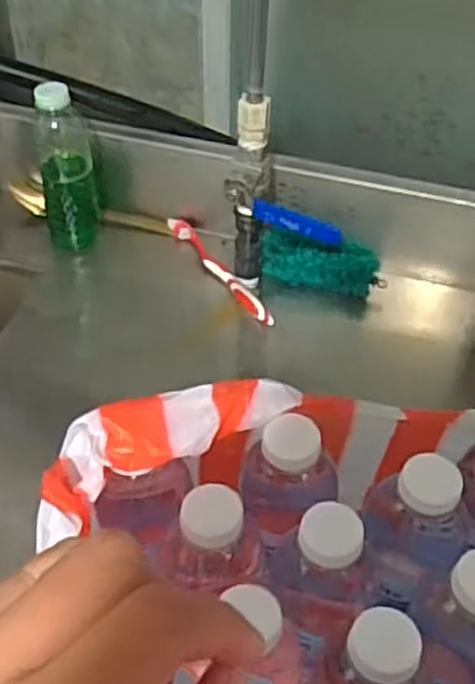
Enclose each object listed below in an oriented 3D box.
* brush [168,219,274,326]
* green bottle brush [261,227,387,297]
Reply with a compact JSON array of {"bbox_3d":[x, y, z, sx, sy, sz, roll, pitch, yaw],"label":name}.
[{"bbox_3d":[-0.020,-0.075,0.793,0.019,0.009,0.186,-23,50,-22],"label":"brush"},{"bbox_3d":[0.087,-0.084,0.778,0.119,0.041,0.055,9,46,7],"label":"green bottle brush"}]

